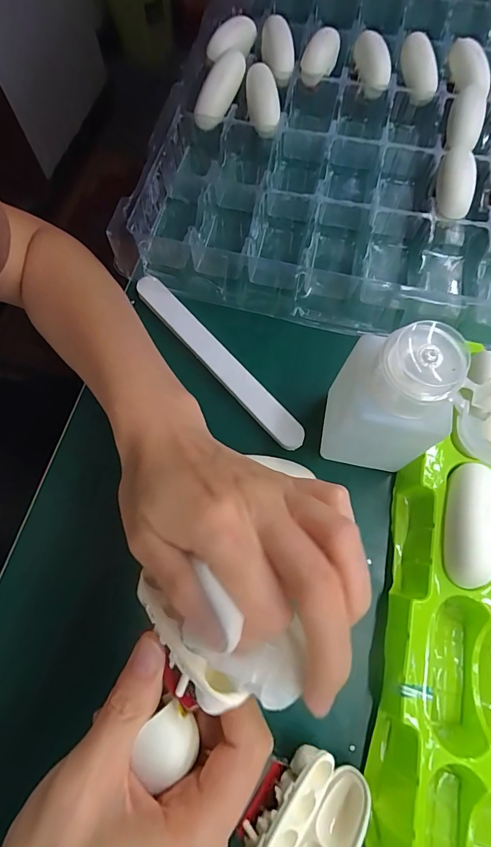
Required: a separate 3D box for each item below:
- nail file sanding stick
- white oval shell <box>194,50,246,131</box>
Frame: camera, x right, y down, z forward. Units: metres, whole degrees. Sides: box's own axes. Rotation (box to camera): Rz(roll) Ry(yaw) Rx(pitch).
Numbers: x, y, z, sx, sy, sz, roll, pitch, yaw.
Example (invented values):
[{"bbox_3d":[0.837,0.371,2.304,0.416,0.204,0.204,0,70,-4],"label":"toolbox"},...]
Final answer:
[{"bbox_3d":[-0.020,-0.047,0.288,0.019,0.005,0.167,-41,75,-9],"label":"nail file sanding stick"},{"bbox_3d":[-0.020,-0.288,0.348,0.023,0.020,0.065,30,92,13],"label":"white oval shell"}]

